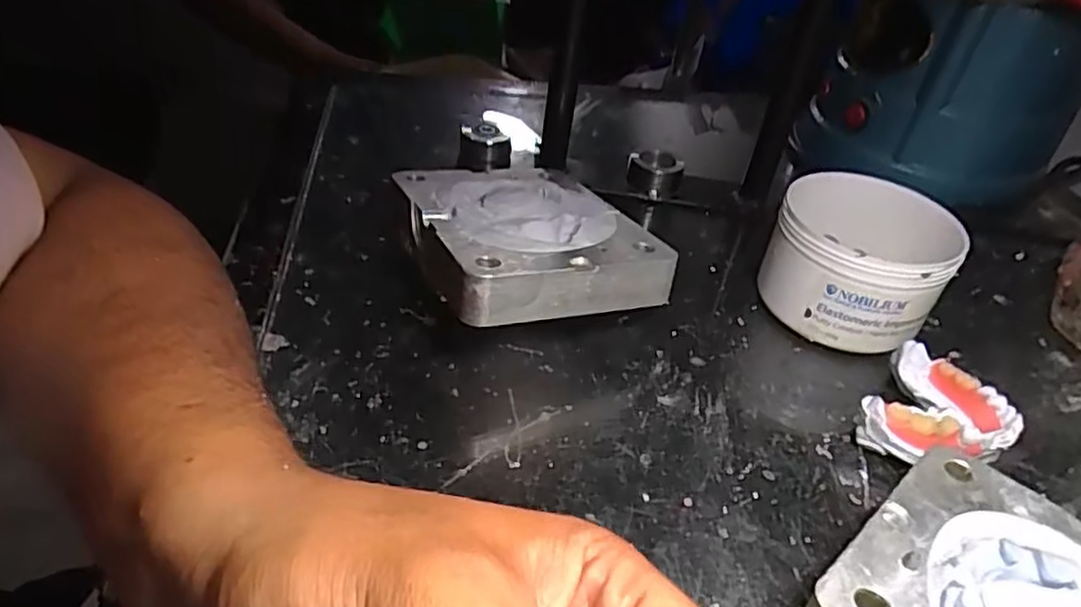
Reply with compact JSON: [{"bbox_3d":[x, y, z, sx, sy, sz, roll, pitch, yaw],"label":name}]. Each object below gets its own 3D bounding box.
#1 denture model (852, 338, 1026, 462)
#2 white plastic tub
[{"bbox_3d":[0.177,0.052,0.307,0.060,0.033,0.055,4,39,-3],"label":"denture model"},{"bbox_3d":[0.169,-0.022,0.370,0.088,0.067,0.080,21,41,17],"label":"white plastic tub"}]

